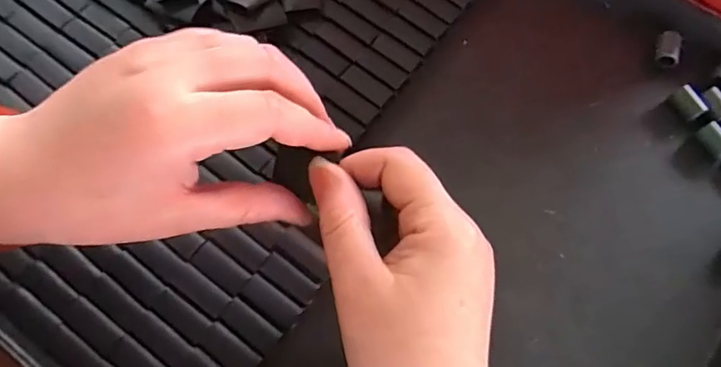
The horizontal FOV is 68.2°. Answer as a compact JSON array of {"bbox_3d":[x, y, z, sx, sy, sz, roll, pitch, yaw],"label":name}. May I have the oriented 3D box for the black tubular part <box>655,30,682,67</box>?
[{"bbox_3d":[0.197,-0.086,0.341,0.012,0.011,0.024,12,69,4],"label":"black tubular part"}]

